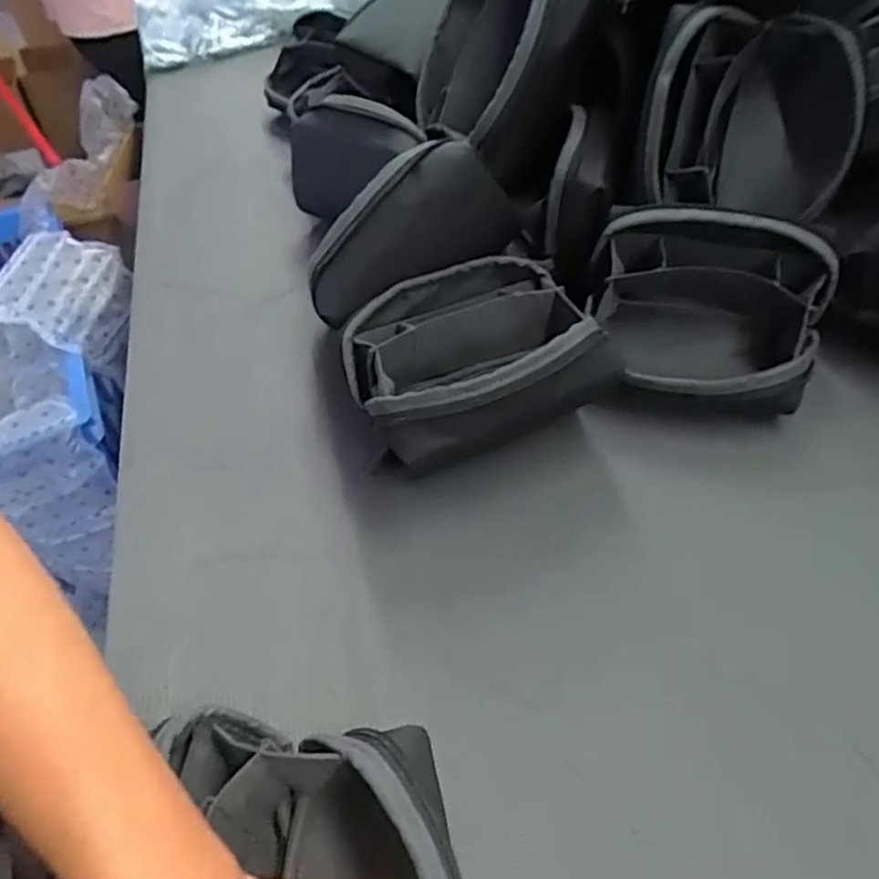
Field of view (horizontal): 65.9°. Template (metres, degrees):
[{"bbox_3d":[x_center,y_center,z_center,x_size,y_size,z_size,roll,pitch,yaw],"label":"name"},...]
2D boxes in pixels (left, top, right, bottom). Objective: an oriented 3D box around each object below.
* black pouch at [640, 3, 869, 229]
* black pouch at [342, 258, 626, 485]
[{"bbox_3d":[0.225,-0.227,0.494,0.144,0.122,0.079,14,50,19],"label":"black pouch"},{"bbox_3d":[0.021,-0.042,0.474,0.152,0.109,0.131,-19,48,-11],"label":"black pouch"}]

